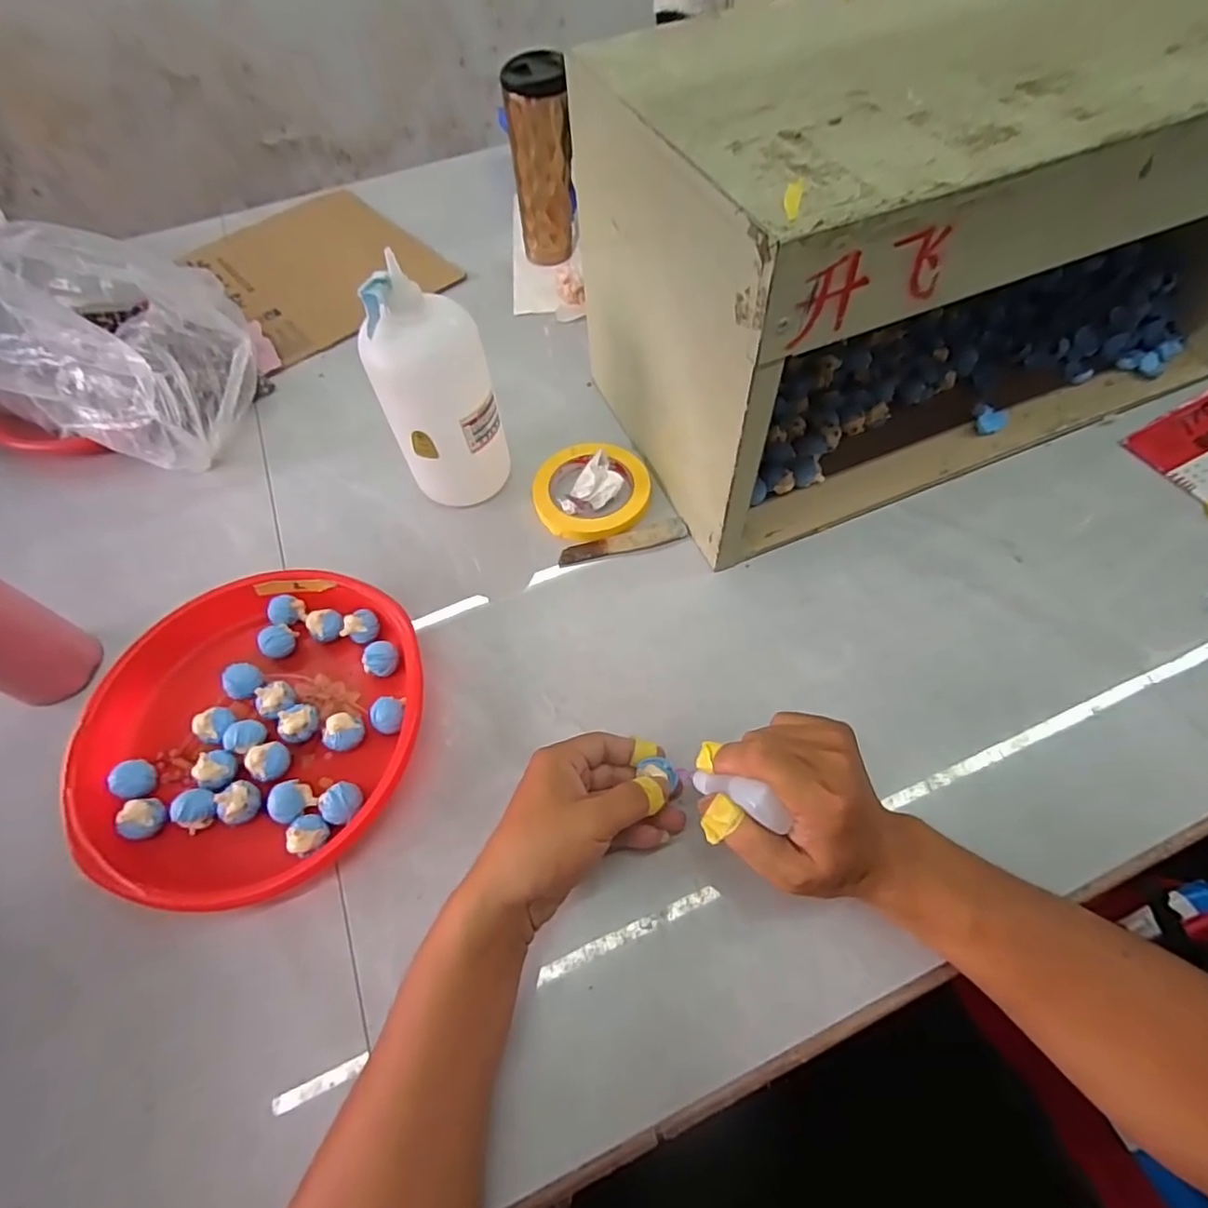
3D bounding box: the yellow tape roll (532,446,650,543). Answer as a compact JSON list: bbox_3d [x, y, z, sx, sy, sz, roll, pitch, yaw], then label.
[{"bbox_3d":[-0.012,-0.108,0.567,0.108,0.021,0.103,-1,59,2],"label":"yellow tape roll"}]

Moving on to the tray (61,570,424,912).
[{"bbox_3d":[-0.263,0.087,0.457,0.248,0.034,0.242,-1,59,2],"label":"tray"}]

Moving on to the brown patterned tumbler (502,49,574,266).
[{"bbox_3d":[-0.071,-0.501,0.700,0.068,0.191,0.075,-8,59,-2],"label":"brown patterned tumbler"}]

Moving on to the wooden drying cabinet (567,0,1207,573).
[{"bbox_3d":[0.314,-0.317,0.522,0.609,0.291,0.295,-22,60,-10],"label":"wooden drying cabinet"}]

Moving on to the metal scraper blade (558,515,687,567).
[{"bbox_3d":[0.018,-0.056,0.542,0.118,0.004,0.024,-15,59,-6],"label":"metal scraper blade"}]

